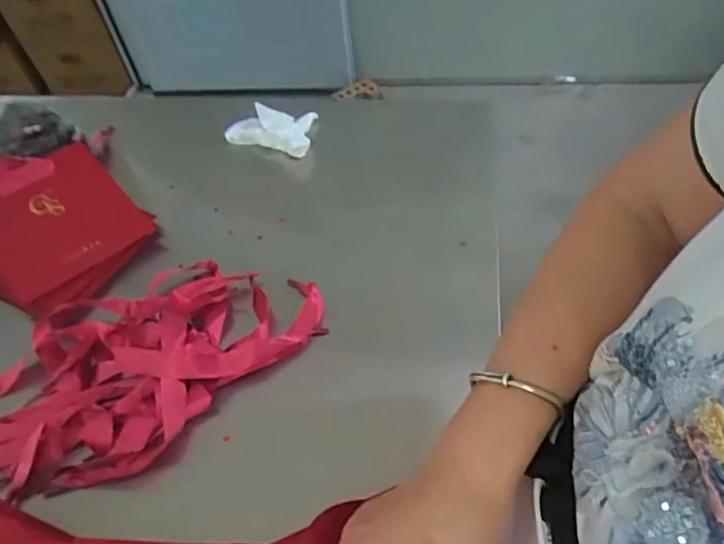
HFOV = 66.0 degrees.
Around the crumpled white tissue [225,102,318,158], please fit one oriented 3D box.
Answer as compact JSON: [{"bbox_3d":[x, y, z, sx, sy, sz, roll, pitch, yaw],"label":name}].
[{"bbox_3d":[-0.113,-0.171,0.678,0.107,0.031,0.069,6,52,11],"label":"crumpled white tissue"}]

